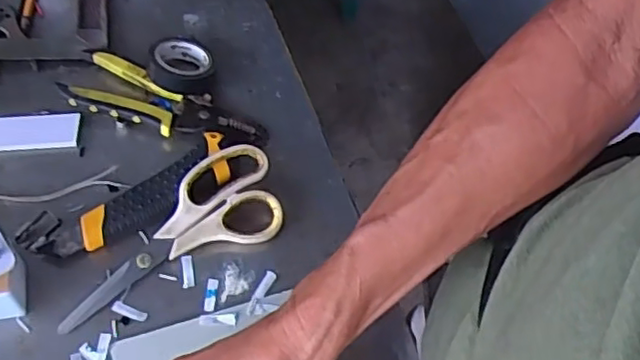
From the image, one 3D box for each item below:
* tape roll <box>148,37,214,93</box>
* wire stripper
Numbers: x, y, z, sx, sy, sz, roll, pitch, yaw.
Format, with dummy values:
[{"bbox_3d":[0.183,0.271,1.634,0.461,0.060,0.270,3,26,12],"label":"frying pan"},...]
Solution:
[{"bbox_3d":[-0.121,-0.099,0.558,0.052,0.034,0.058,-7,59,-9],"label":"tape roll"},{"bbox_3d":[-0.136,-0.061,0.538,0.176,0.027,0.056,20,59,8],"label":"wire stripper"}]

